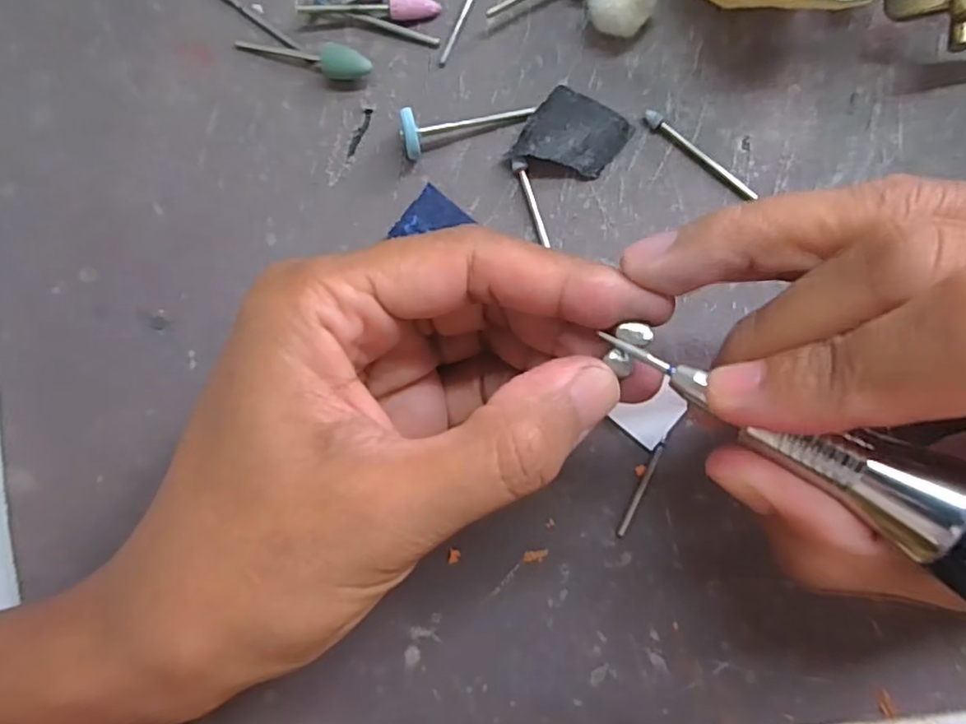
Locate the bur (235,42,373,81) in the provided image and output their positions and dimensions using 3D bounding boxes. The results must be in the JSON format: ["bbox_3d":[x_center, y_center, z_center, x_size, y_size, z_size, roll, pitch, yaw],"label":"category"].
[{"bbox_3d":[-0.057,-0.095,0.189,0.046,0.009,0.008,12,88,4],"label":"bur"}]

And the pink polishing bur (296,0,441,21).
[{"bbox_3d":[-0.036,-0.111,0.190,0.045,0.006,0.006,4,88,4],"label":"pink polishing bur"}]

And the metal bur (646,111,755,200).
[{"bbox_3d":[0.066,-0.063,0.182,0.041,0.004,0.004,38,90,5],"label":"metal bur"}]

